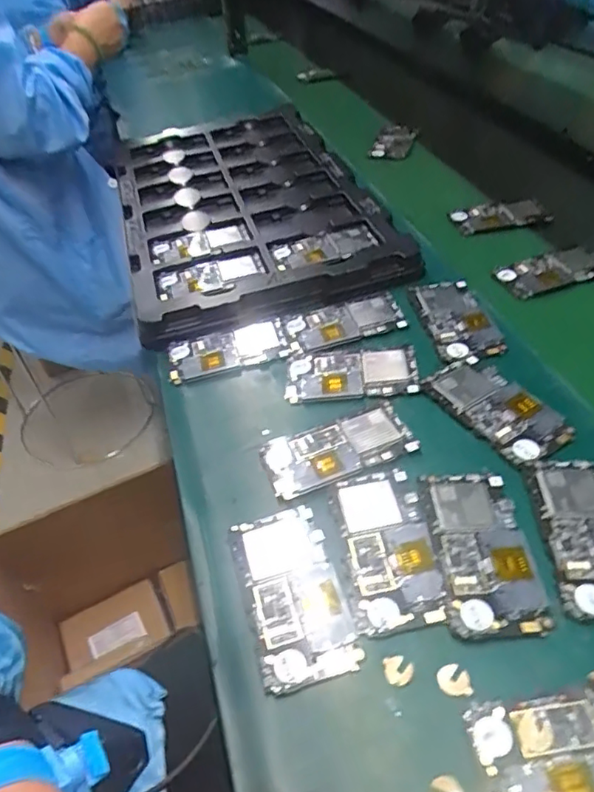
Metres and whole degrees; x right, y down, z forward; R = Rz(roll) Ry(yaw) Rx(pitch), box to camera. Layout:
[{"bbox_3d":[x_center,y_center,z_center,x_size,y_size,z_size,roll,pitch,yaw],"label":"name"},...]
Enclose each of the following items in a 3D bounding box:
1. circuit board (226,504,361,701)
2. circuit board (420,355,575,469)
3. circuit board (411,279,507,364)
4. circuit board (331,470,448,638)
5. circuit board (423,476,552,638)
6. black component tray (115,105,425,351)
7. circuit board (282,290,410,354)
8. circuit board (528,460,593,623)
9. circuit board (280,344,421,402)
[{"bbox_3d":[-0.003,0.136,0.393,0.064,0.006,0.125,-14,46,-8],"label":"circuit board"},{"bbox_3d":[0.174,0.009,0.491,0.068,0.006,0.124,-25,48,-18],"label":"circuit board"},{"bbox_3d":[0.165,-0.081,0.583,0.064,0.006,0.129,-9,45,-3],"label":"circuit board"},{"bbox_3d":[0.066,0.109,0.410,0.062,0.009,0.124,-8,45,-2],"label":"circuit board"},{"bbox_3d":[0.132,0.108,0.398,0.064,0.005,0.124,-3,45,3],"label":"circuit board"},{"bbox_3d":[-0.086,-0.298,0.809,0.326,0.033,0.582,-13,46,-7],"label":"black component tray"},{"bbox_3d":[0.052,-0.078,0.601,0.125,0.004,0.059,-16,50,-6],"label":"circuit board"},{"bbox_3d":[0.211,0.097,0.399,0.065,0.006,0.125,0,46,5],"label":"circuit board"},{"bbox_3d":[0.053,-0.024,0.542,0.123,0.007,0.068,-3,45,2],"label":"circuit board"}]

